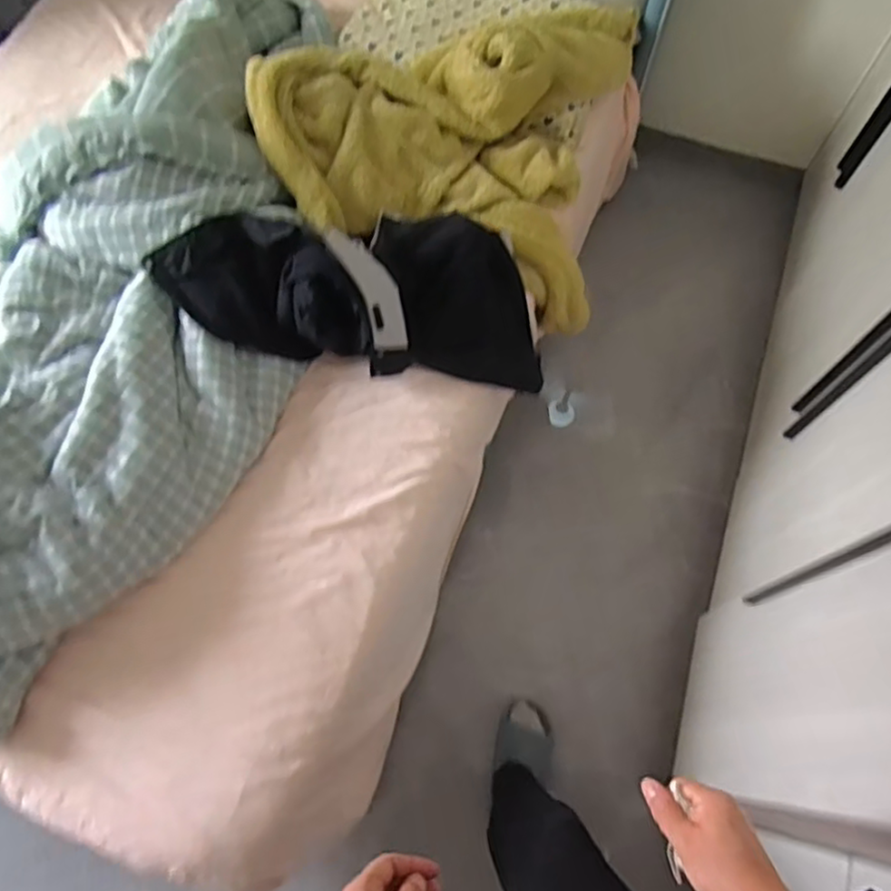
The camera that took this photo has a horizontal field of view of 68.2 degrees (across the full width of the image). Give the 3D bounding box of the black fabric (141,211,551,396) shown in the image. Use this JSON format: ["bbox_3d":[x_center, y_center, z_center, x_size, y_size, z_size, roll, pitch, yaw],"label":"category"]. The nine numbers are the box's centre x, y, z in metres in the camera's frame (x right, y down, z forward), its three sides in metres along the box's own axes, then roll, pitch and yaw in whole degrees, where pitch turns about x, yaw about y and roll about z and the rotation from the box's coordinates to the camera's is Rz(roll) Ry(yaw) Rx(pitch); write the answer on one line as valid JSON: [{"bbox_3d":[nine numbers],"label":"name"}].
[{"bbox_3d":[-0.160,-0.303,1.227,0.671,0.249,0.267,7,66,3],"label":"black fabric"}]

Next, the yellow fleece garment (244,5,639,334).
[{"bbox_3d":[0.023,-0.686,1.471,0.722,0.369,0.683,12,67,5],"label":"yellow fleece garment"}]

